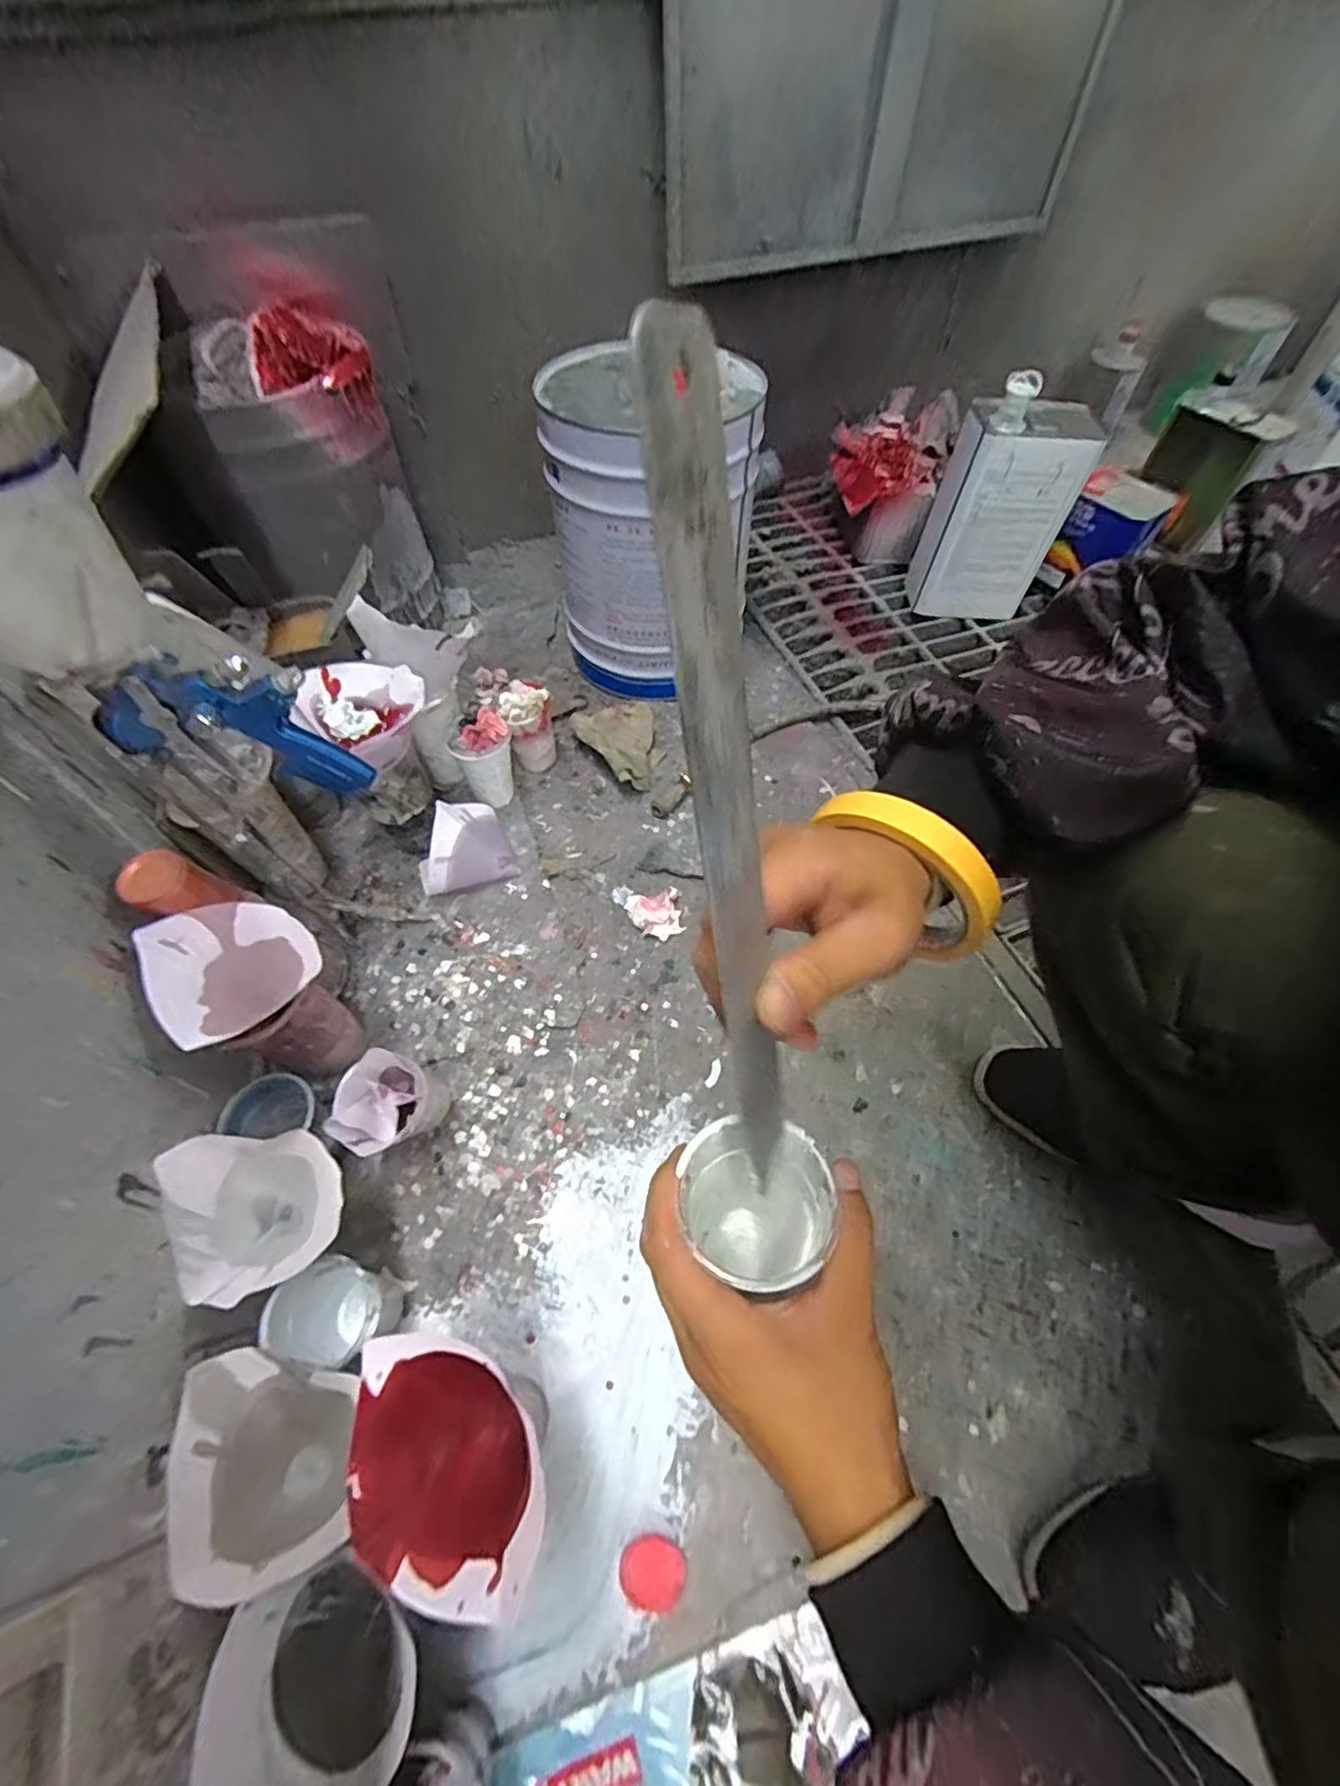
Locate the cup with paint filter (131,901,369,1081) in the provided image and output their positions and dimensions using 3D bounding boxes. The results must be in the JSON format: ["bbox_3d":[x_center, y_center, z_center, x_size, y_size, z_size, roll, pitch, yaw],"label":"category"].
[{"bbox_3d":[-0.346,0.097,0.569,0.109,0.196,0.110,1,58,-1],"label":"cup with paint filter"}]

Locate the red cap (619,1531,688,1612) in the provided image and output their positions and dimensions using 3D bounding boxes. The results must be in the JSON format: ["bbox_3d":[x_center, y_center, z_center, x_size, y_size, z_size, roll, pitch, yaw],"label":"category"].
[{"bbox_3d":[-0.012,0.470,0.447,0.045,0.019,0.034,7,58,3],"label":"red cap"}]

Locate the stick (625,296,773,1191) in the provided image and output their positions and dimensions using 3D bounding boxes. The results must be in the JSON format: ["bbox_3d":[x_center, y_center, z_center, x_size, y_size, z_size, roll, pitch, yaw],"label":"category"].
[{"bbox_3d":[0.019,-0.002,0.189,0.004,0.253,0.036,13,41,31],"label":"stick"}]

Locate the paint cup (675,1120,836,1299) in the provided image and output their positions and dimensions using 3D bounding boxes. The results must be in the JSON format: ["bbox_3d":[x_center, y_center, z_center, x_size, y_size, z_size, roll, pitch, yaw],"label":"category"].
[{"bbox_3d":[0.039,0.159,0.321,0.070,0.097,0.066,1,58,-1],"label":"paint cup"}]

